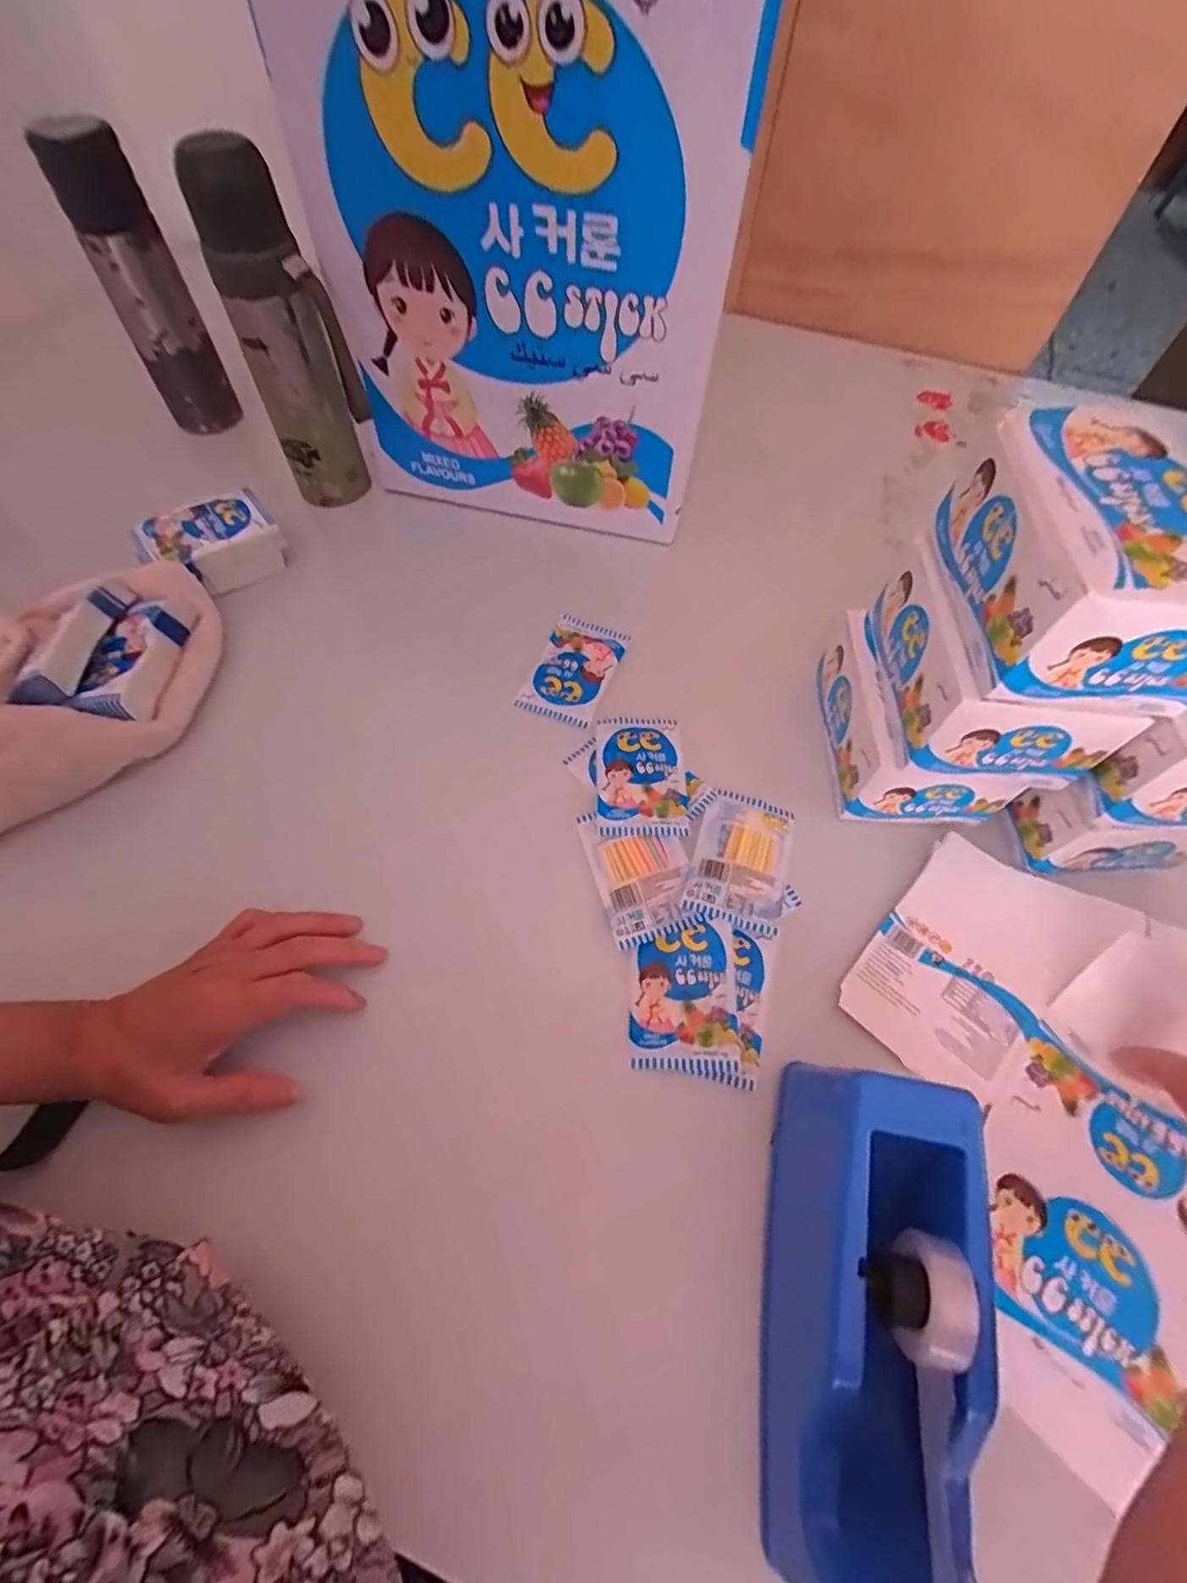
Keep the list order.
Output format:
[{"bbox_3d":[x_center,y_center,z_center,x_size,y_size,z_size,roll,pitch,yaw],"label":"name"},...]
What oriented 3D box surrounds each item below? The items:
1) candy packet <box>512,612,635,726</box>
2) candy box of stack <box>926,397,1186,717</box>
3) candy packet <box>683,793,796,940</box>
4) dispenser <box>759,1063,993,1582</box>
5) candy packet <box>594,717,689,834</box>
[{"bbox_3d":[-0.015,-0.102,0.509,0.060,0.006,0.095,19,62,8],"label":"candy packet"},{"bbox_3d":[0.255,-0.121,0.319,0.100,0.078,0.136,3,61,-1],"label":"candy box of stack"},{"bbox_3d":[0.104,0.045,0.425,0.063,0.008,0.097,17,61,7],"label":"candy packet"},{"bbox_3d":[0.122,0.232,0.276,0.070,0.088,0.198,10,61,3],"label":"dispenser"},{"bbox_3d":[0.035,-0.014,0.458,0.064,0.006,0.099,-1,61,-3],"label":"candy packet"}]

